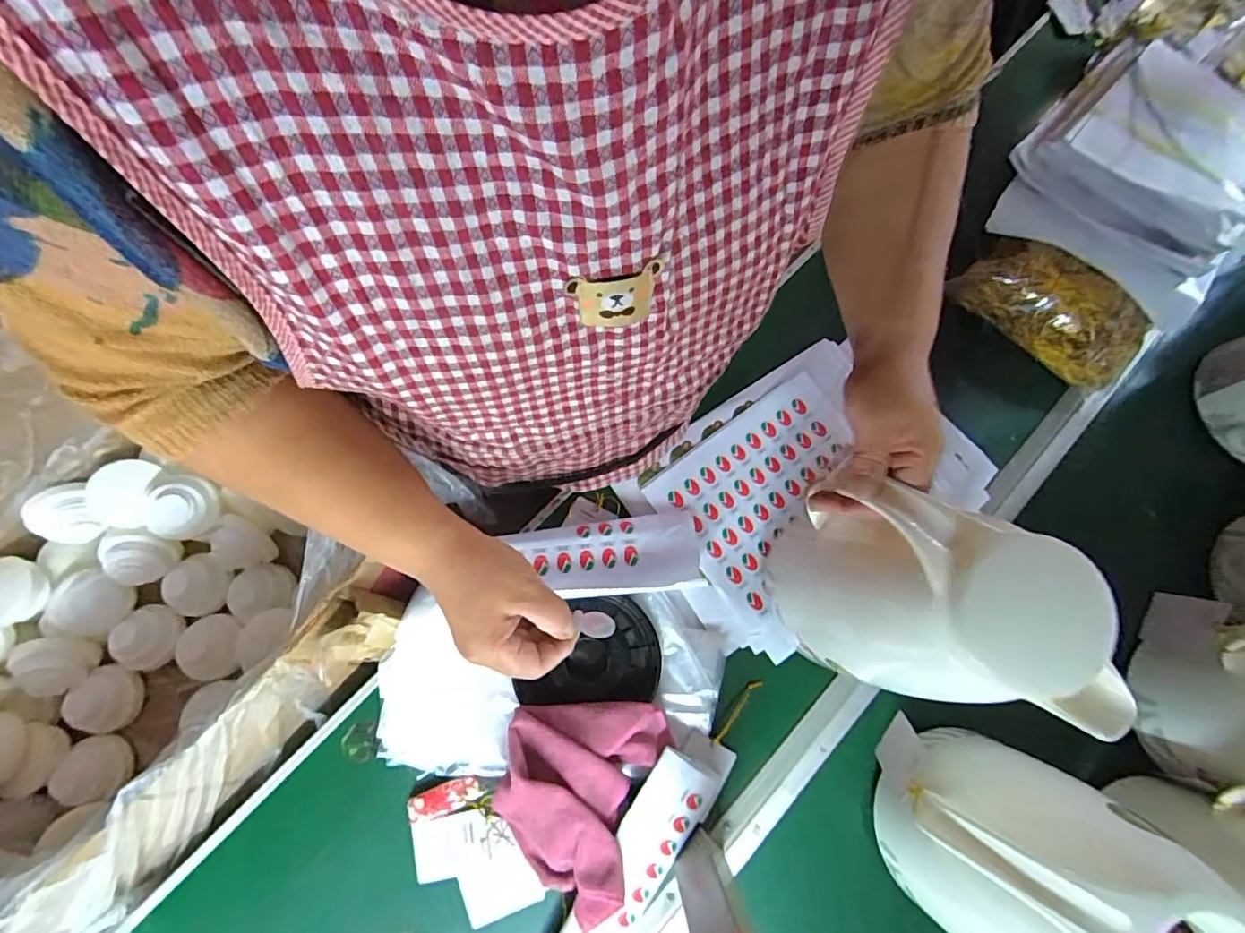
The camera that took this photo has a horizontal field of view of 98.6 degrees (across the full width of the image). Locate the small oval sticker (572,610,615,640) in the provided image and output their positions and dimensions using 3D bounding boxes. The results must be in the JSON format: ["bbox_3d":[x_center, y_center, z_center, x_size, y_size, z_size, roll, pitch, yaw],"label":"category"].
[{"bbox_3d":[-0.019,0.111,0.377,0.027,0.006,0.018,4,77,0],"label":"small oval sticker"}]

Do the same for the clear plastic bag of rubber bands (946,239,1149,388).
[{"bbox_3d":[0.462,-0.163,0.580,0.079,0.078,0.190,-42,82,-9],"label":"clear plastic bag of rubber bands"}]

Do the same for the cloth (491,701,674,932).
[{"bbox_3d":[-0.038,0.299,0.479,0.141,0.051,0.173,9,78,1],"label":"cloth"}]

